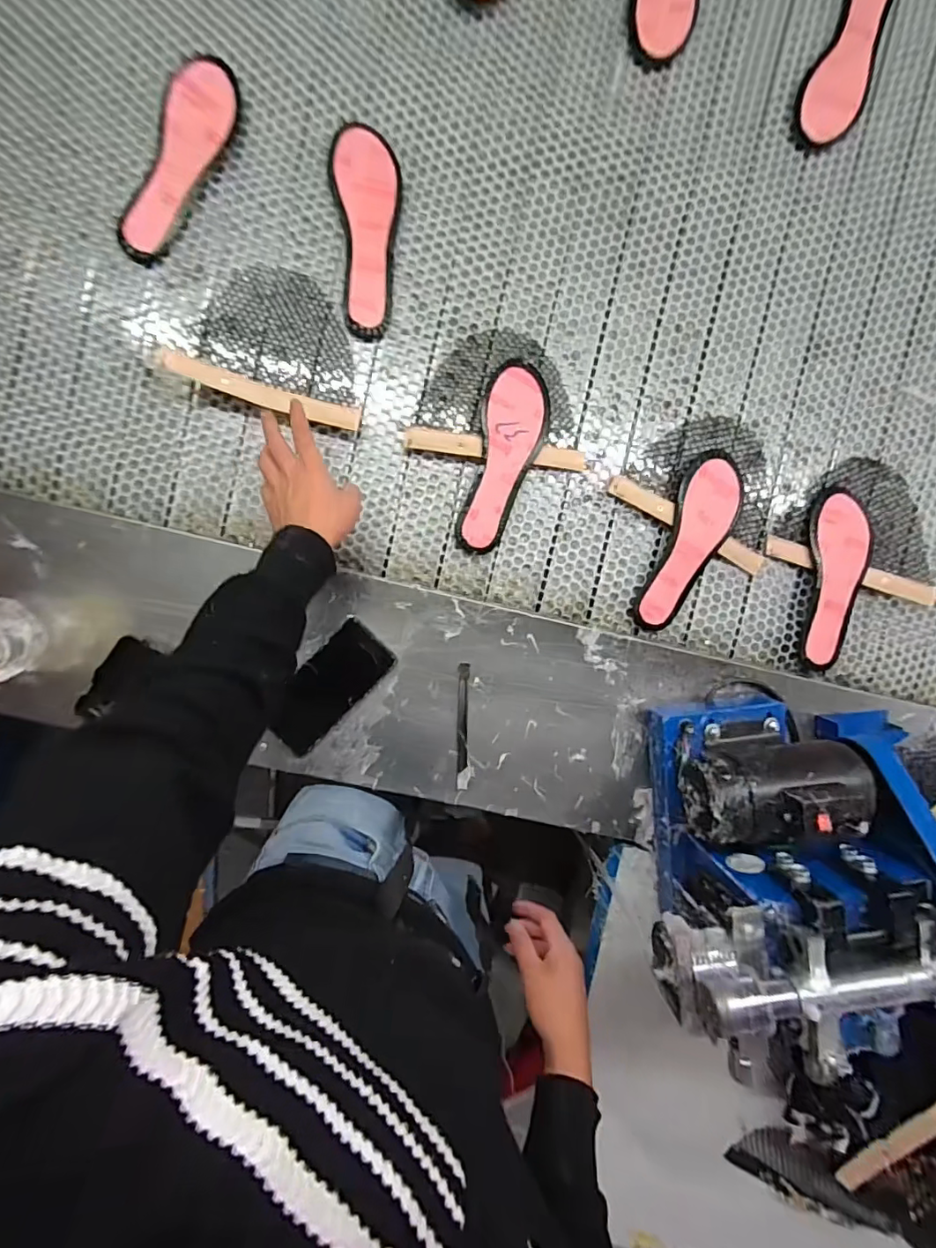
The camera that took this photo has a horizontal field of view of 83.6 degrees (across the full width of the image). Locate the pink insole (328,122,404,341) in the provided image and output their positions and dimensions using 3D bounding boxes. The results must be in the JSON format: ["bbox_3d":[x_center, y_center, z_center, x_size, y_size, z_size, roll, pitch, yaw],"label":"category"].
[{"bbox_3d":[-0.114,-0.461,0.613,0.074,0.016,0.235,-5,94,-3],"label":"pink insole"}]

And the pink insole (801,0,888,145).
[{"bbox_3d":[0.472,-0.697,0.641,0.068,0.011,0.222,24,92,-5],"label":"pink insole"}]

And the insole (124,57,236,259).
[{"bbox_3d":[-0.324,-0.525,0.597,0.067,0.019,0.215,21,92,-5],"label":"insole"}]

